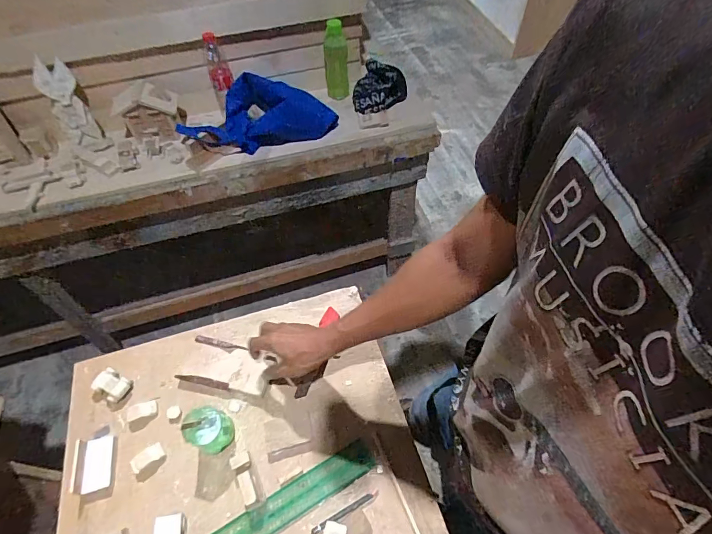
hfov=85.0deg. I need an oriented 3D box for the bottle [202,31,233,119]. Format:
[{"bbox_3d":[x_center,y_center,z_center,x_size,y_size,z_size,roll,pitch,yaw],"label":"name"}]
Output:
[{"bbox_3d":[-0.379,-0.531,1.084,0.056,0.212,0.065,12,57,10],"label":"bottle"}]

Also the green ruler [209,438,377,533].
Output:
[{"bbox_3d":[-0.090,0.340,0.566,0.252,0.004,0.048,-26,59,-17],"label":"green ruler"}]

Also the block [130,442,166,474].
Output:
[{"bbox_3d":[-0.324,0.294,0.601,0.048,0.010,0.027,-34,62,-21],"label":"block"}]

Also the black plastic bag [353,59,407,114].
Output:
[{"bbox_3d":[0.074,-0.542,1.167,0.146,0.056,0.195,12,57,11],"label":"black plastic bag"}]

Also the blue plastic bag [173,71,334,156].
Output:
[{"bbox_3d":[-0.266,-0.425,1.046,0.394,0.135,0.169,-22,57,-12],"label":"blue plastic bag"}]

